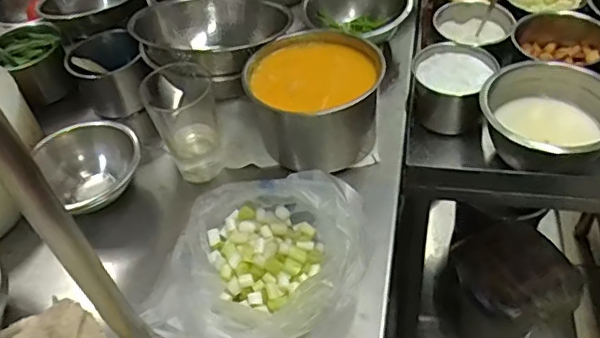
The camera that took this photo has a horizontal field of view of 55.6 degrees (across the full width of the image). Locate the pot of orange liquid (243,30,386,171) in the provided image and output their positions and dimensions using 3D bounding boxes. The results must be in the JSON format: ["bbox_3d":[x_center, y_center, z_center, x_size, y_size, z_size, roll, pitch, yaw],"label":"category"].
[{"bbox_3d":[0.020,-0.091,0.765,0.174,0.123,0.134,-6,46,2],"label":"pot of orange liquid"}]

